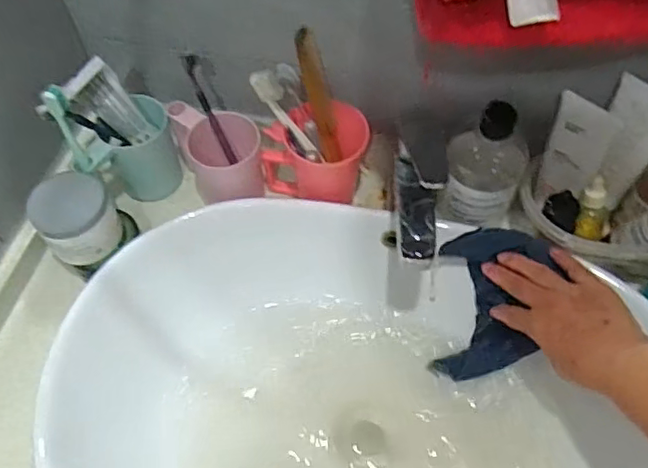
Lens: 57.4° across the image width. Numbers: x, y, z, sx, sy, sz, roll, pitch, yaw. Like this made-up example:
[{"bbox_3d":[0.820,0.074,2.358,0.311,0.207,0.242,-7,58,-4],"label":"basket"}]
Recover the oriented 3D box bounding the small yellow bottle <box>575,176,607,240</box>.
[{"bbox_3d":[0.272,-0.025,0.600,0.029,0.089,0.025,3,55,24],"label":"small yellow bottle"}]

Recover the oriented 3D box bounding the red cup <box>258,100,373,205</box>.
[{"bbox_3d":[-0.007,-0.071,0.635,0.102,0.110,0.081,-13,59,-12],"label":"red cup"}]

